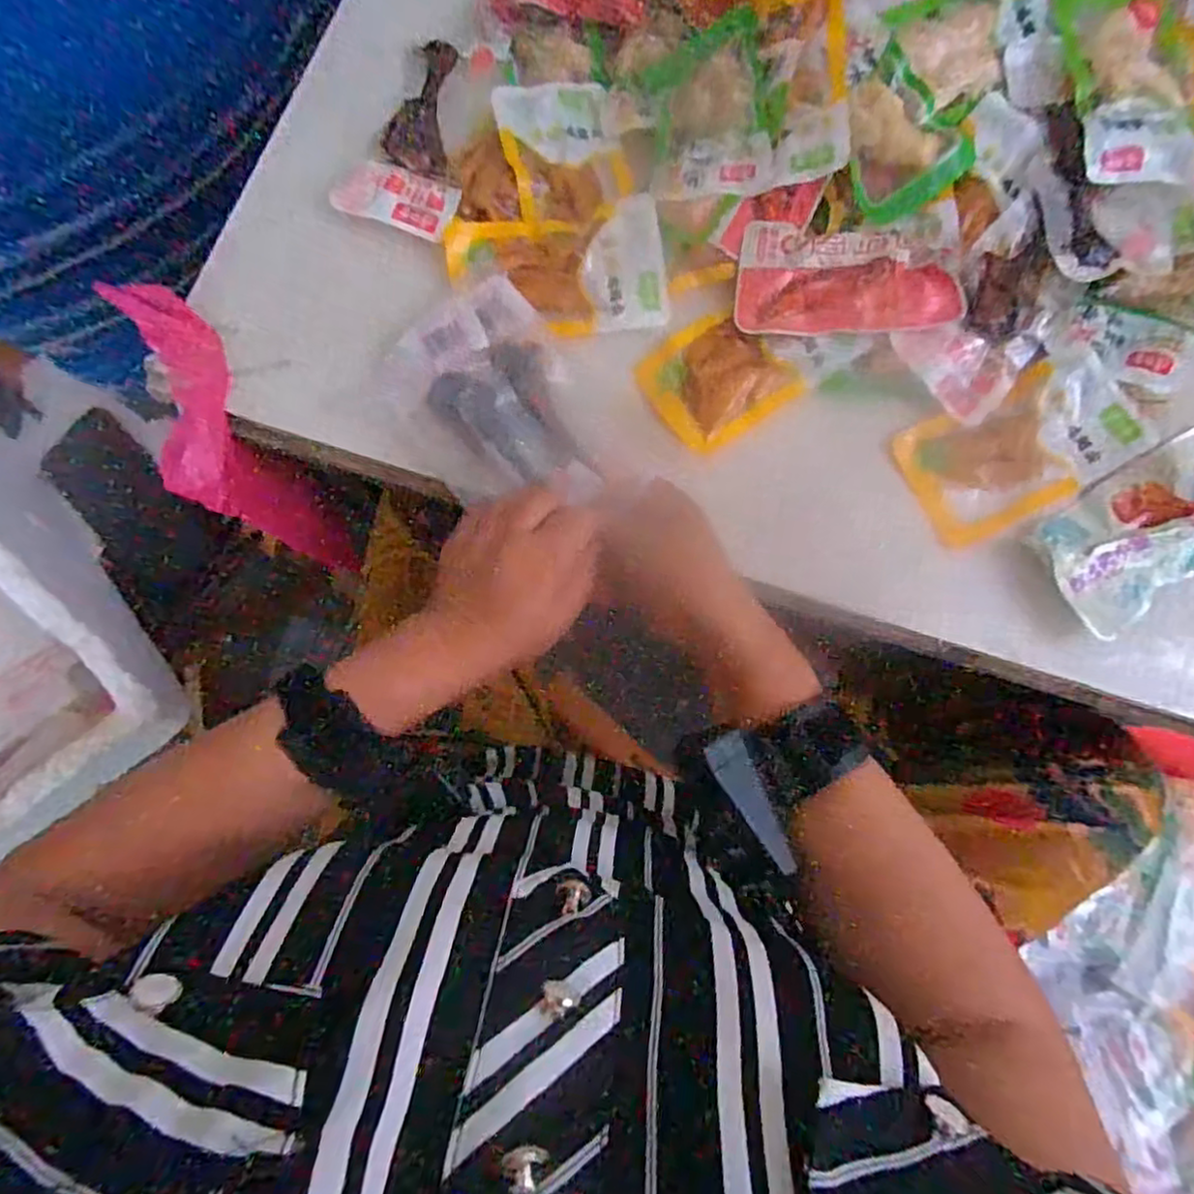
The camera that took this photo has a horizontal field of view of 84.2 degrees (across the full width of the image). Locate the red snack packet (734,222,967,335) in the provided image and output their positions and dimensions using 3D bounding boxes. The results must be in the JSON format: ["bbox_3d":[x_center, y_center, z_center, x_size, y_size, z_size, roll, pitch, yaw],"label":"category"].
[{"bbox_3d":[0.161,-0.205,0.421,0.134,0.024,0.072,6,79,0],"label":"red snack packet"}]

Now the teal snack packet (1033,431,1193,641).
[{"bbox_3d":[0.338,-0.039,0.405,0.144,0.015,0.075,-30,81,-7],"label":"teal snack packet"}]

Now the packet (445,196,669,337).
[{"bbox_3d":[-0.026,-0.211,0.428,0.137,0.012,0.086,-5,79,-2],"label":"packet"}]

